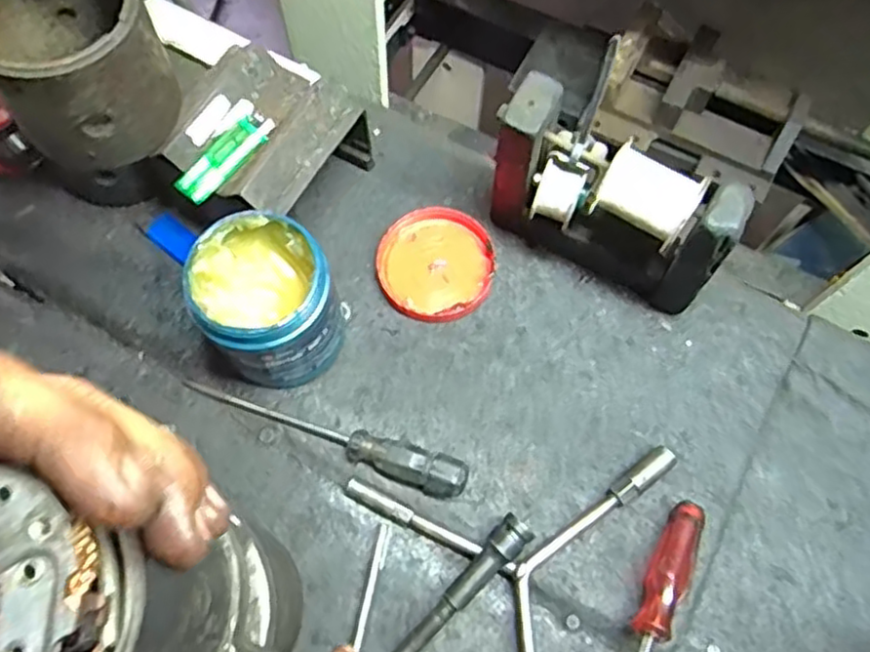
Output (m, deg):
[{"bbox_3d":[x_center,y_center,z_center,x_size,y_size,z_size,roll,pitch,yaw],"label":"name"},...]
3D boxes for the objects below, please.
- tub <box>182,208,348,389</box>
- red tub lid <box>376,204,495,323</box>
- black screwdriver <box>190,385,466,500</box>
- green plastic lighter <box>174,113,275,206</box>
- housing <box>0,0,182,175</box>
[{"bbox_3d":[-0.112,-0.012,0.474,0.085,0.104,0.083,0,67,-1],"label":"tub"},{"bbox_3d":[0.001,-0.047,0.540,0.087,0.015,0.096,14,67,5],"label":"red tub lid"},{"bbox_3d":[-0.077,0.076,0.477,0.205,0.026,0.026,17,67,6],"label":"black screwdriver"},{"bbox_3d":[-0.147,-0.118,0.484,0.024,0.013,0.079,38,71,14],"label":"green plastic lighter"},{"bbox_3d":[-0.193,-0.144,0.374,0.086,0.075,0.089,-35,72,-15],"label":"housing"}]

